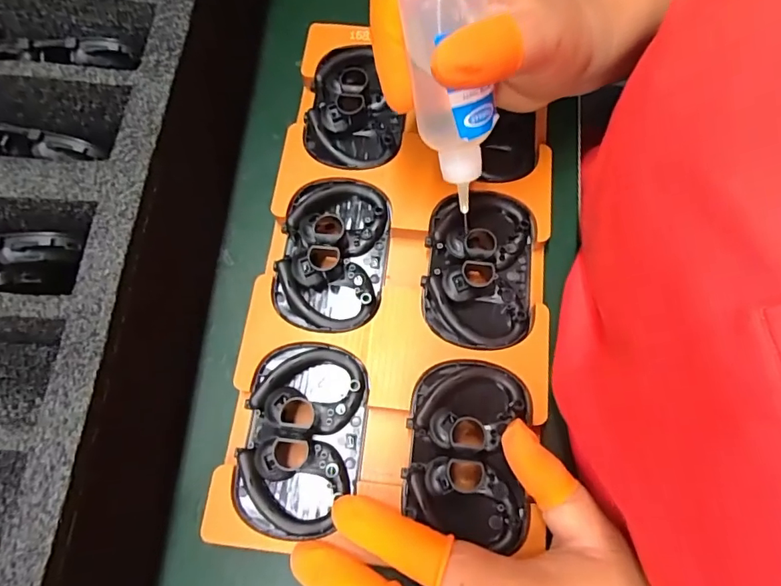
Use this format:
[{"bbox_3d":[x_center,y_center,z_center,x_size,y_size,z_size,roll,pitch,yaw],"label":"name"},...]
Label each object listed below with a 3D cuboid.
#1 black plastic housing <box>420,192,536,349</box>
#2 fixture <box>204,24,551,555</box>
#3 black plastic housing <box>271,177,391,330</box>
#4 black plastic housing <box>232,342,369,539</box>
[{"bbox_3d":[0.048,-0.014,0.267,0.057,0.019,0.087,6,72,5],"label":"black plastic housing"},{"bbox_3d":[0.007,-0.016,0.271,0.151,0.027,0.278,5,71,5],"label":"fixture"},{"bbox_3d":[-0.032,-0.022,0.272,0.056,0.020,0.088,6,71,5],"label":"black plastic housing"},{"bbox_3d":[-0.042,0.069,0.240,0.056,0.017,0.087,6,71,5],"label":"black plastic housing"}]

